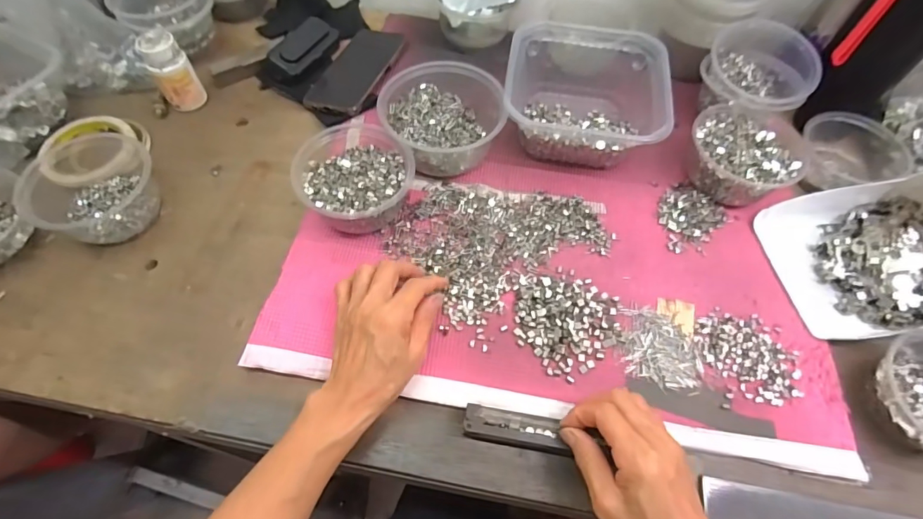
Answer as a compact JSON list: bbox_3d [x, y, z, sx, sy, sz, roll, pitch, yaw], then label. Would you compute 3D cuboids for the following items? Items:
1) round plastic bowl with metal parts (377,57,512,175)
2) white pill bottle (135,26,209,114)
[{"bbox_3d":[-0.017,-0.156,0.512,0.139,0.067,0.117,-17,62,-11],"label":"round plastic bowl with metal parts"},{"bbox_3d":[-0.343,-0.222,0.544,0.045,0.081,0.046,-35,67,-19],"label":"white pill bottle"}]

